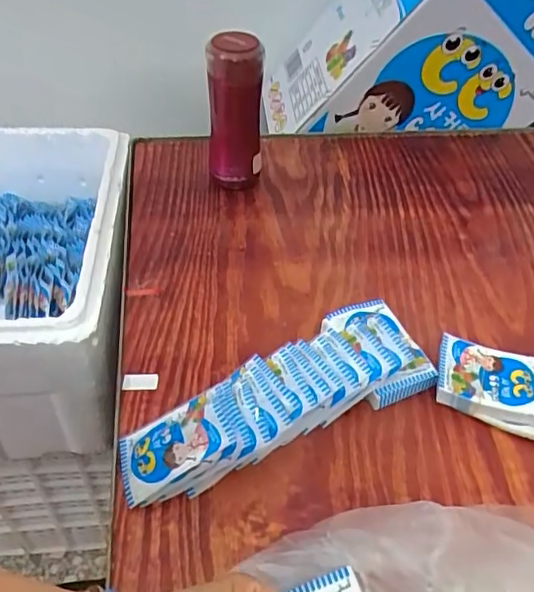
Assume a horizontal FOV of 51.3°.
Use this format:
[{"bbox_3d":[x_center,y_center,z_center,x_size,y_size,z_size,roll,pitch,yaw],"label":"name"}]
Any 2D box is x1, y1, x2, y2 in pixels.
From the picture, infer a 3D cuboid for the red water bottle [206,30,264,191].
[{"bbox_3d":[-0.041,-0.230,0.710,0.067,0.193,0.069,1,45,-4],"label":"red water bottle"}]

